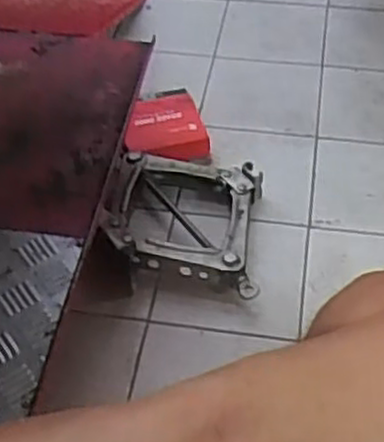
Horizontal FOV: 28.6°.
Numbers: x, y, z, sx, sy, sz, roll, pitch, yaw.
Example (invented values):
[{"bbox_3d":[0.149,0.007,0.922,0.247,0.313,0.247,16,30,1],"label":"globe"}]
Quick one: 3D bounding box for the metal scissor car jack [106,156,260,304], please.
[{"bbox_3d":[-0.013,0.001,1.059,0.213,0.061,0.224,3,48,4],"label":"metal scissor car jack"}]

